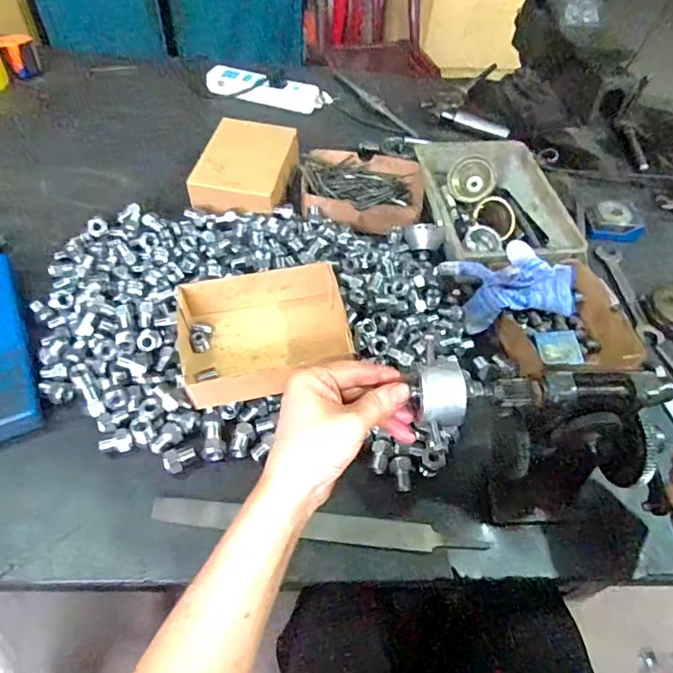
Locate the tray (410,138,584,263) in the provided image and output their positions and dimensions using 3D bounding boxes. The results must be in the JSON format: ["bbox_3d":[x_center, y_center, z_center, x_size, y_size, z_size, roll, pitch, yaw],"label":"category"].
[{"bbox_3d":[0.214,-0.190,0.714,0.173,0.054,0.258,-3,51,-8],"label":"tray"}]

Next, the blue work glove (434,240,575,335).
[{"bbox_3d":[0.209,-0.057,0.588,0.167,0.076,0.077,2,51,-3],"label":"blue work glove"}]

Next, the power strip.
[{"bbox_3d":[-0.127,-0.445,0.914,0.225,0.034,0.061,14,51,7],"label":"power strip"}]

